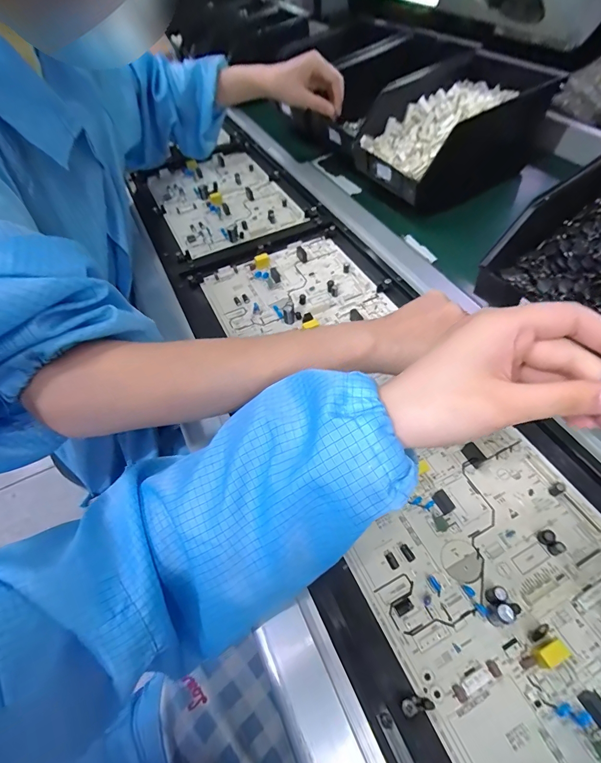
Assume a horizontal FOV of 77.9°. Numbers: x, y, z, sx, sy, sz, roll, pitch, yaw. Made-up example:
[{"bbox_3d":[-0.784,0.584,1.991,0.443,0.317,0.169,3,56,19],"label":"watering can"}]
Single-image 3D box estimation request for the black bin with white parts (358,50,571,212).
[{"bbox_3d":[0.211,-0.363,0.543,0.233,0.119,0.176,-26,58,-15],"label":"black bin with white parts"}]

